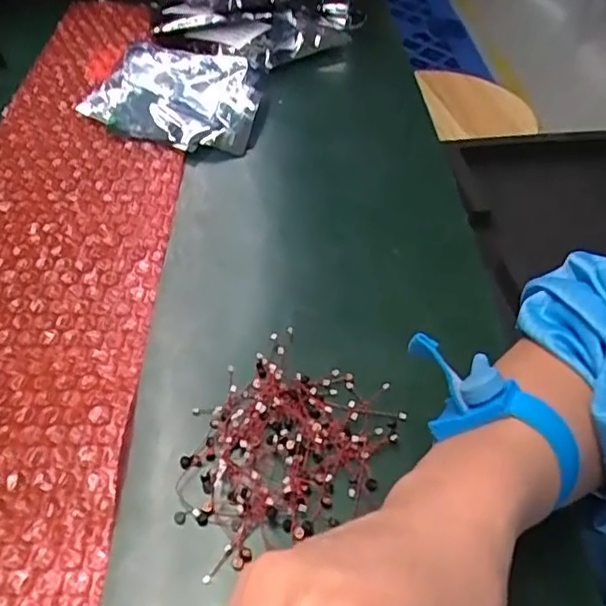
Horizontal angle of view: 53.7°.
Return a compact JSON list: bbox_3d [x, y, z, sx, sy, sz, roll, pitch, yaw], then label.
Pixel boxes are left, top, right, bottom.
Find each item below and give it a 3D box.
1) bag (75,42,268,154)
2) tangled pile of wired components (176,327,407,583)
[{"bbox_3d":[-0.094,-0.157,0.448,0.130,0.019,0.103,14,50,10],"label":"bag"},{"bbox_3d":[-0.007,0.067,0.277,0.081,0.012,0.105,23,52,16],"label":"tangled pile of wired components"}]

